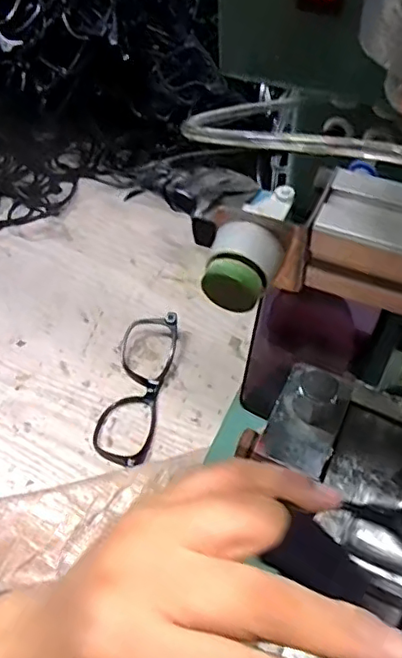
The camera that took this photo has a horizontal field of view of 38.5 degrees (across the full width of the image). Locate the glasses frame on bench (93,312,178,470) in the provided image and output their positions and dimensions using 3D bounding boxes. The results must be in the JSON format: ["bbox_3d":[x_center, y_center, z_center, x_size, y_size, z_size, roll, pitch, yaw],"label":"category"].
[{"bbox_3d":[-0.056,0.046,0.490,0.049,0.026,0.137,8,55,9],"label":"glasses frame on bench"}]

